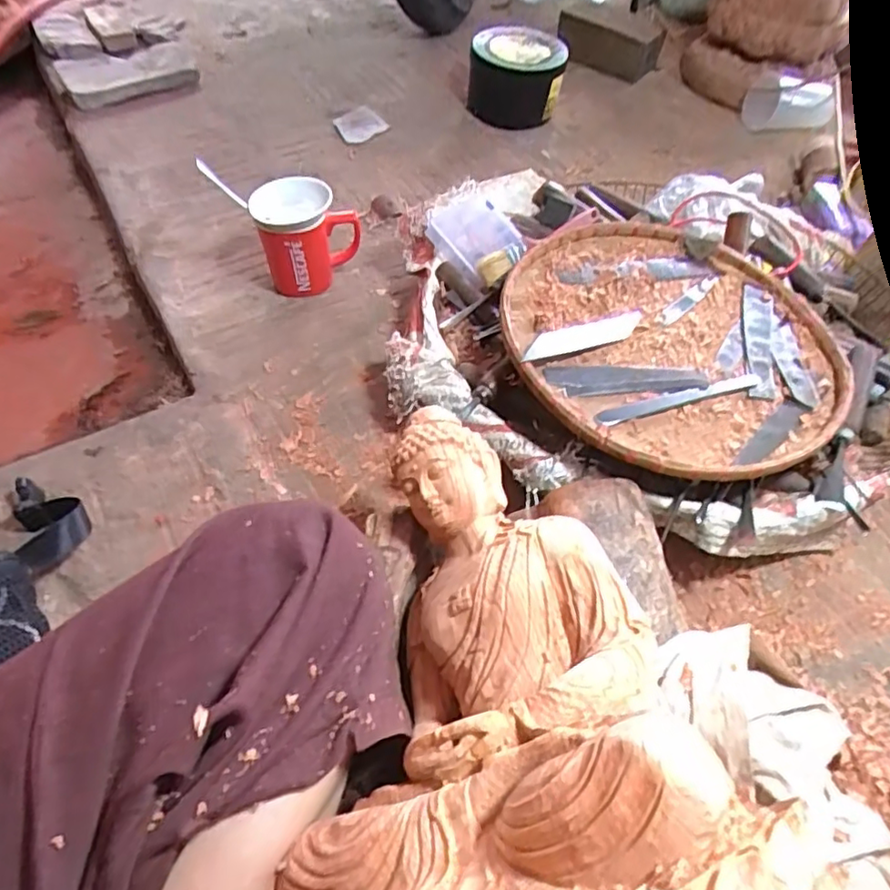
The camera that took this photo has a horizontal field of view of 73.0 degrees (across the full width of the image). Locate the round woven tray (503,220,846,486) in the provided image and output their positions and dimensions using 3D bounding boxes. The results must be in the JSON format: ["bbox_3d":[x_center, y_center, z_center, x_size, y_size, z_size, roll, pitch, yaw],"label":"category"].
[{"bbox_3d":[0.198,-0.091,0.532,0.296,0.050,0.286,1,53,-1],"label":"round woven tray"}]

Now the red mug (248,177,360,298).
[{"bbox_3d":[-0.154,-0.236,0.686,0.111,0.105,0.077,-15,55,-13],"label":"red mug"}]

